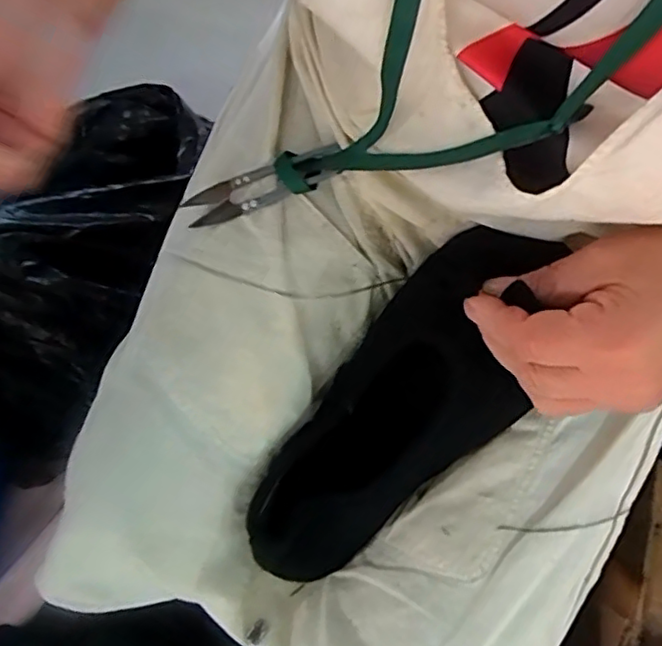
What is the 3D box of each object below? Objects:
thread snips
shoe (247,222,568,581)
[{"bbox_3d":[-0.042,-0.083,0.376,0.100,0.013,0.021,-19,80,11],"label":"thread snips"},{"bbox_3d":[0.041,0.055,0.362,0.092,0.062,0.239,35,98,6],"label":"shoe"}]

